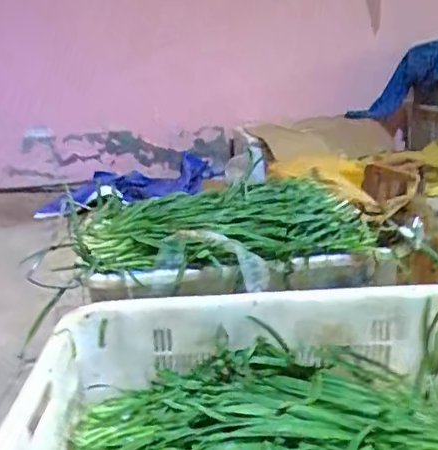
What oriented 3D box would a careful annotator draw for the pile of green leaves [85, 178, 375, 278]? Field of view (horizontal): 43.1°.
[{"bbox_3d":[-0.004,-0.009,1.186,0.589,0.082,0.338,-5,18,-3],"label":"pile of green leaves"}]

